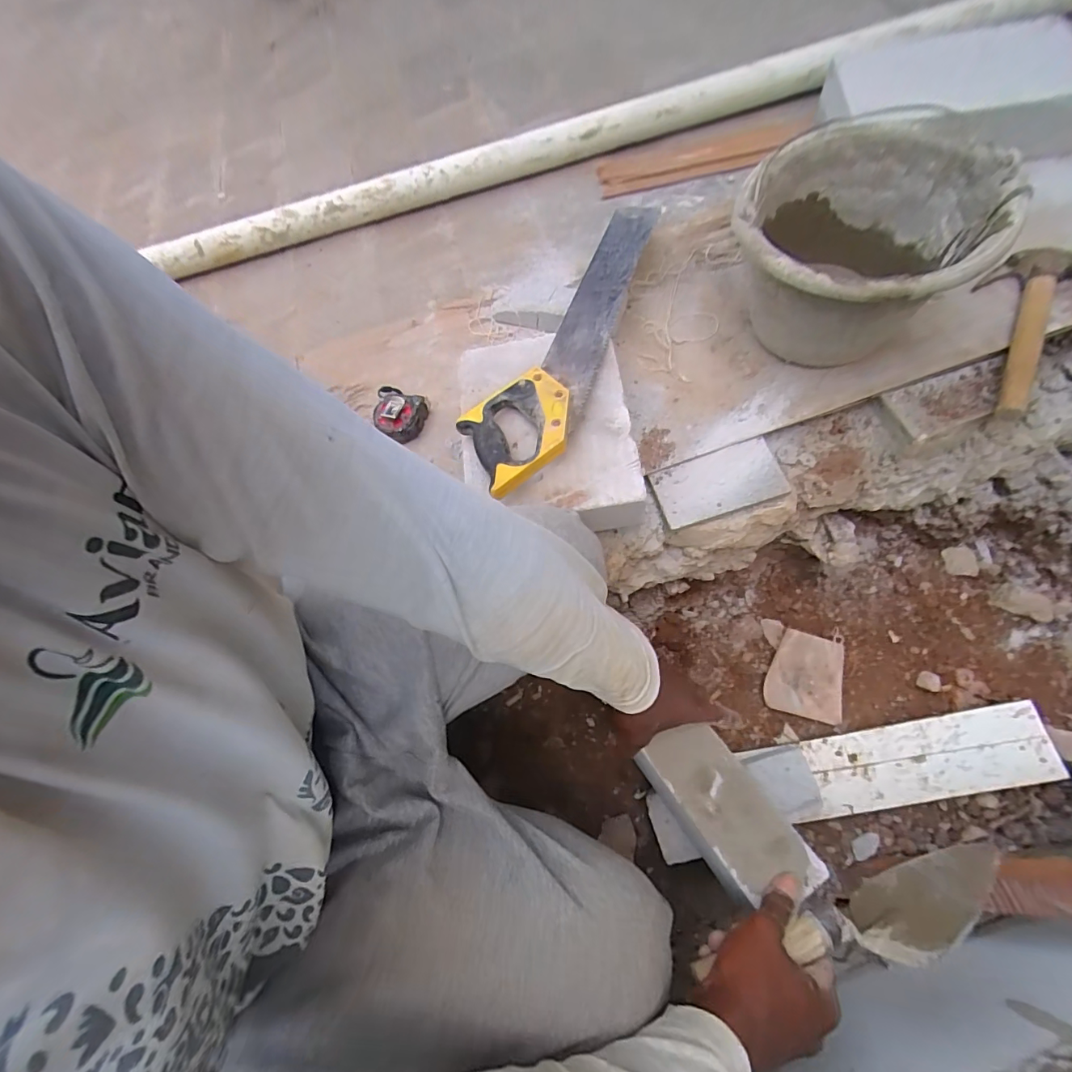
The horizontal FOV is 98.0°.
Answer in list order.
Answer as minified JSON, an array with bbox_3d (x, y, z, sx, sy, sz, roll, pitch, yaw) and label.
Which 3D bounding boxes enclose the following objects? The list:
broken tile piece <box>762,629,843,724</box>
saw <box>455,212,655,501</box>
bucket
[{"bbox_3d":[0.397,0.204,0.681,0.104,0.020,0.116,14,79,3],"label":"broken tile piece"},{"bbox_3d":[0.060,-0.273,0.594,0.127,0.035,0.537,24,69,14],"label":"saw"},{"bbox_3d":[0.355,-0.317,0.544,0.267,0.185,0.248,-42,70,-15],"label":"bucket"}]

